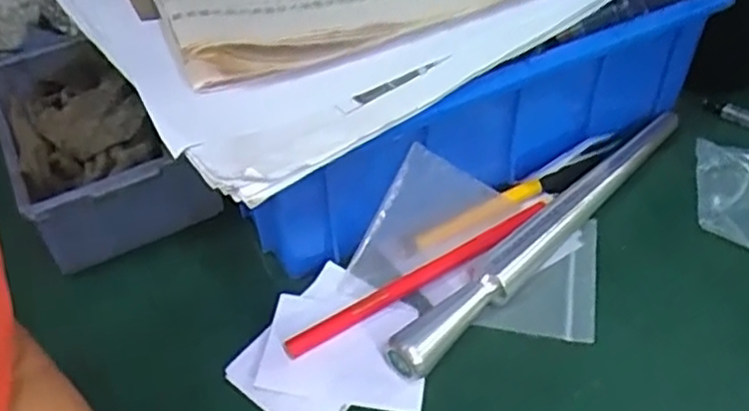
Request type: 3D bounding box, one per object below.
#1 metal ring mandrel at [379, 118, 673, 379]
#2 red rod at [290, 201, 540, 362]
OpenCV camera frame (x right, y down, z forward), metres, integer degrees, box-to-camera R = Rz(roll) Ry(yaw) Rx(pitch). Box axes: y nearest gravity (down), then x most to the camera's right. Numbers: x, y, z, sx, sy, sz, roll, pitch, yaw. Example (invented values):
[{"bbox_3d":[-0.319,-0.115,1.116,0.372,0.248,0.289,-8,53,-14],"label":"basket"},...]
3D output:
[{"bbox_3d":[0.093,0.011,0.363,0.228,0.019,0.020,-36,52,-26],"label":"metal ring mandrel"},{"bbox_3d":[0.021,0.033,0.346,0.146,0.011,0.015,-26,48,-18],"label":"red rod"}]

